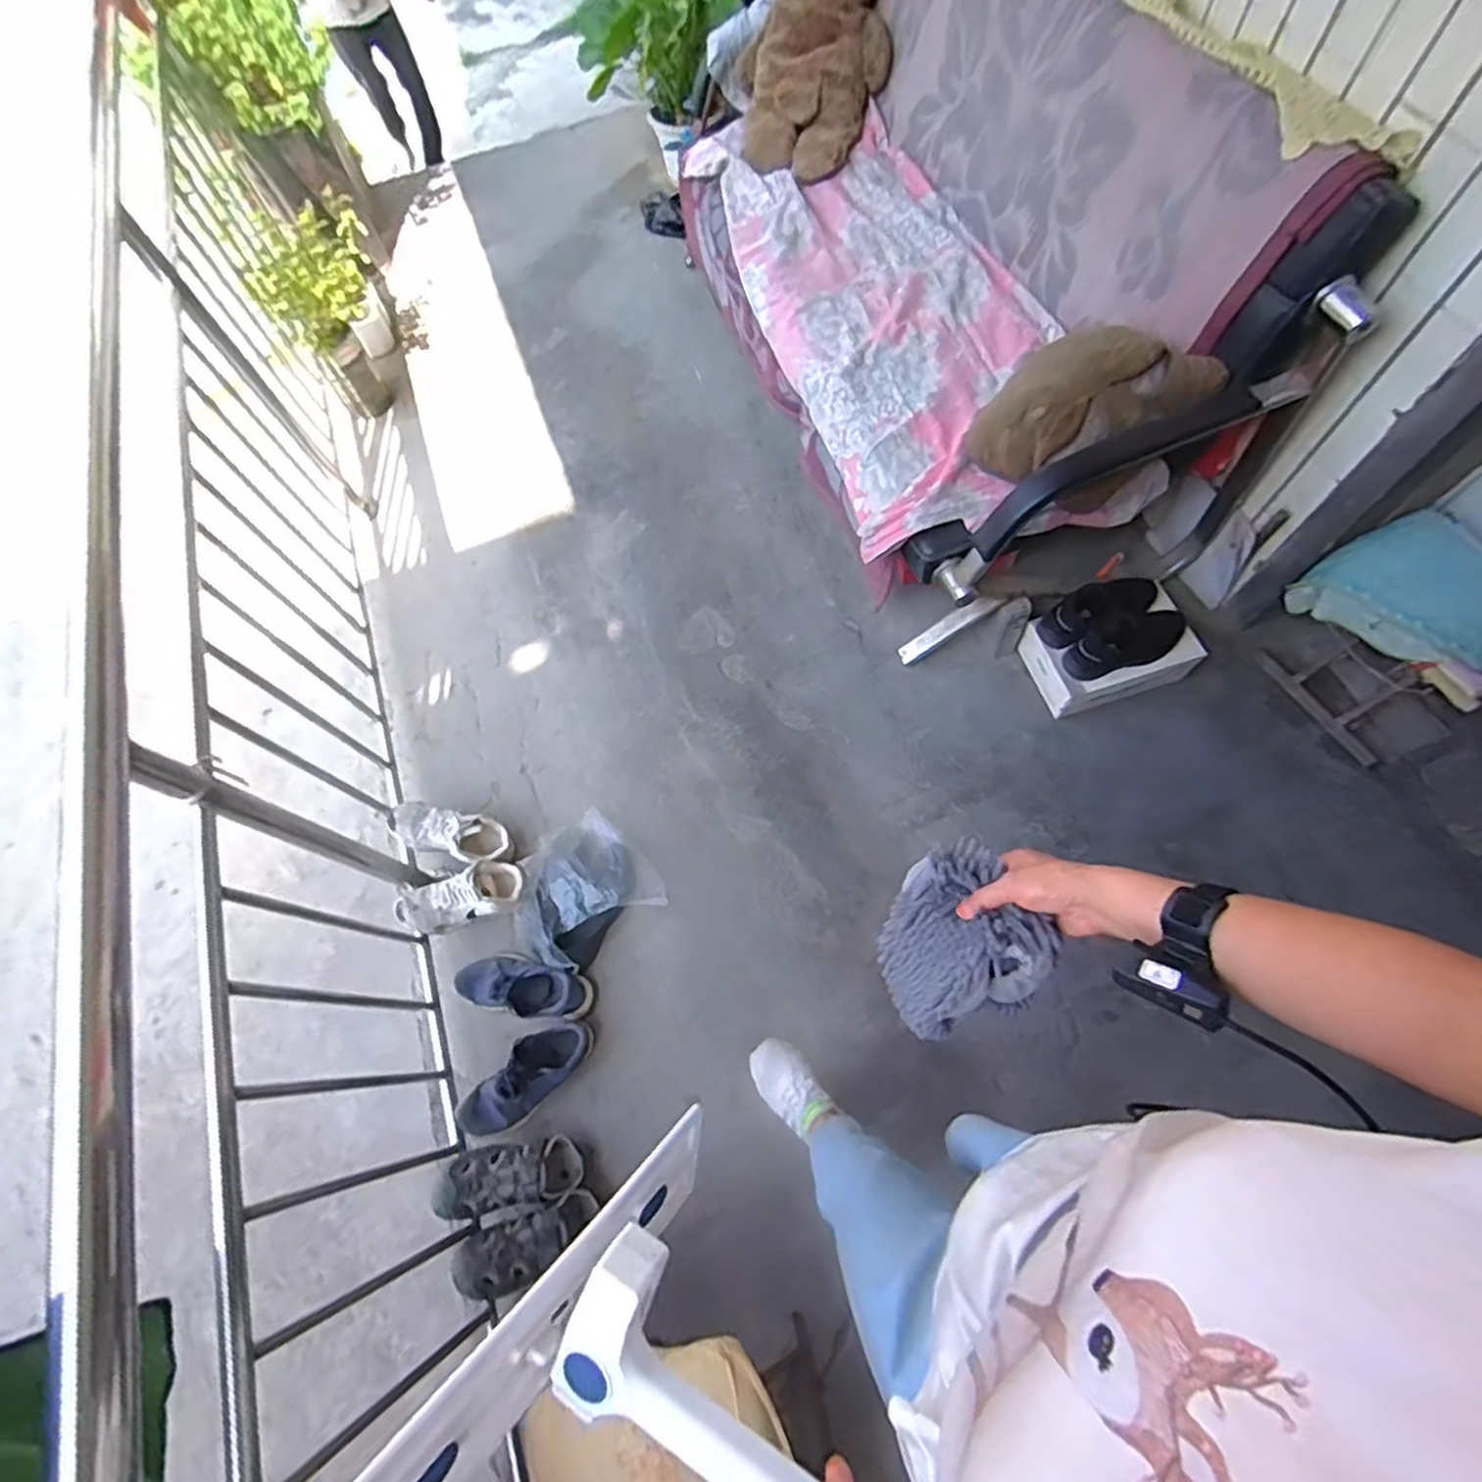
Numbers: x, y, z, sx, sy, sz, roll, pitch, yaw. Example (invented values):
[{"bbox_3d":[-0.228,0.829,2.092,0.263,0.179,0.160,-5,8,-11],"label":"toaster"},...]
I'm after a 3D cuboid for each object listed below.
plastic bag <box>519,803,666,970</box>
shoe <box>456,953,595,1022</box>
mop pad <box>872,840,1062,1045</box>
[{"bbox_3d":[-0.339,0.322,1.532,0.293,0.096,0.250,-37,71,-18],"label":"plastic bag"},{"bbox_3d":[-0.447,0.510,1.466,0.275,0.081,0.108,12,64,3],"label":"shoe"},{"bbox_3d":[0.191,0.199,0.678,0.043,0.195,0.151,-18,68,-45],"label":"mop pad"}]

